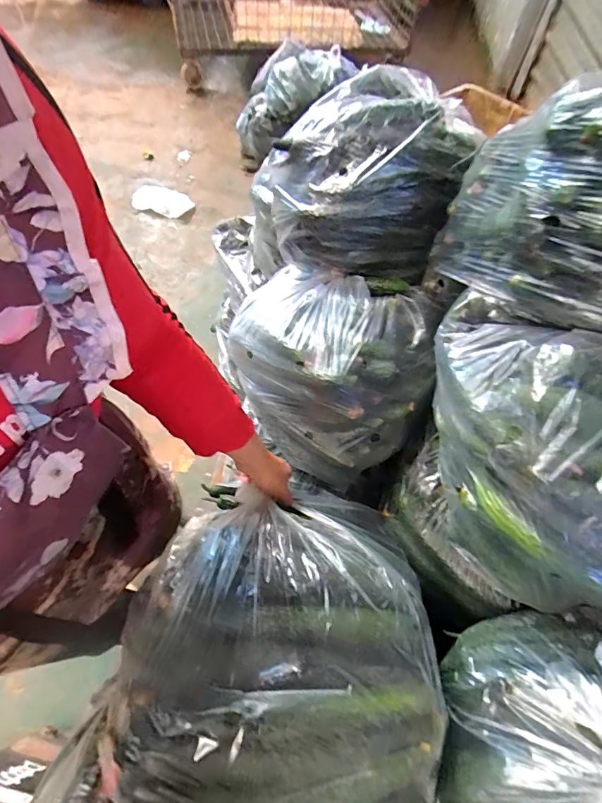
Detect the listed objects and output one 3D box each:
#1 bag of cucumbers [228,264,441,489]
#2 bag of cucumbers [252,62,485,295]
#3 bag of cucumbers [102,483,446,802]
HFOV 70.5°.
[{"bbox_3d":[0.036,-0.087,0.754,0.368,0.207,0.356,20,57,11],"label":"bag of cucumbers"},{"bbox_3d":[0.093,-0.388,0.749,0.343,0.239,0.260,26,59,15],"label":"bag of cucumbers"},{"bbox_3d":[-0.013,0.270,0.499,0.335,0.184,0.384,5,56,1],"label":"bag of cucumbers"}]

